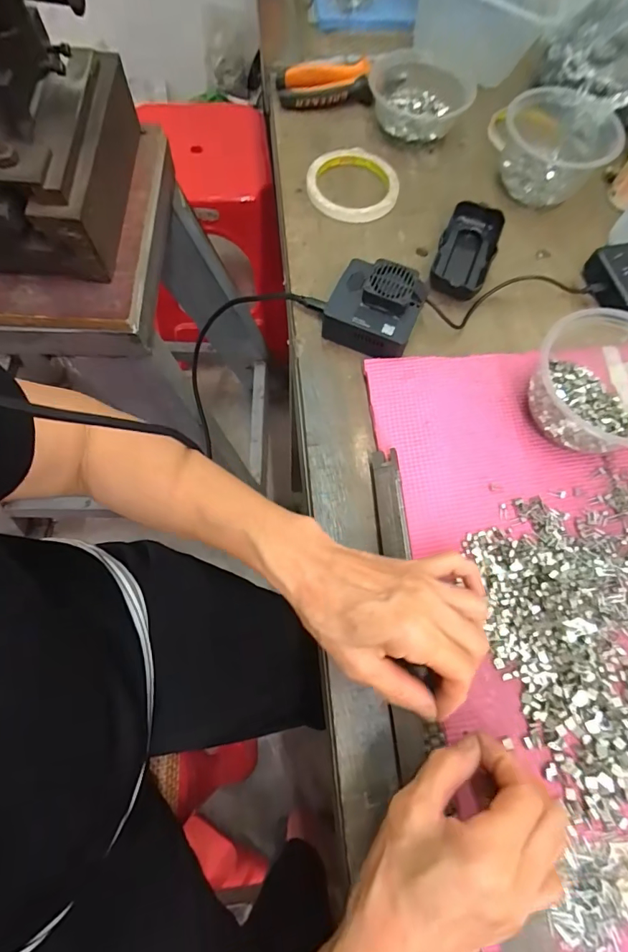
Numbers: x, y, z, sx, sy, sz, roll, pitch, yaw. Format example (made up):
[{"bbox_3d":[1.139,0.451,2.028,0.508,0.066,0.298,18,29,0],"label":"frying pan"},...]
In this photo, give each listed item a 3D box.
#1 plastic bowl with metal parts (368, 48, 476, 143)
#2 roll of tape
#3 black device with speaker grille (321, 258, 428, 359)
[{"bbox_3d":[0.122,-0.445,0.501,0.112,0.039,0.129,8,70,3],"label":"plastic bowl with metal parts"},{"bbox_3d":[0.042,-0.312,0.472,0.096,0.016,0.100,3,70,1],"label":"roll of tape"},{"bbox_3d":[0.055,-0.150,0.395,0.076,0.045,0.072,23,71,5],"label":"black device with speaker grille"}]

